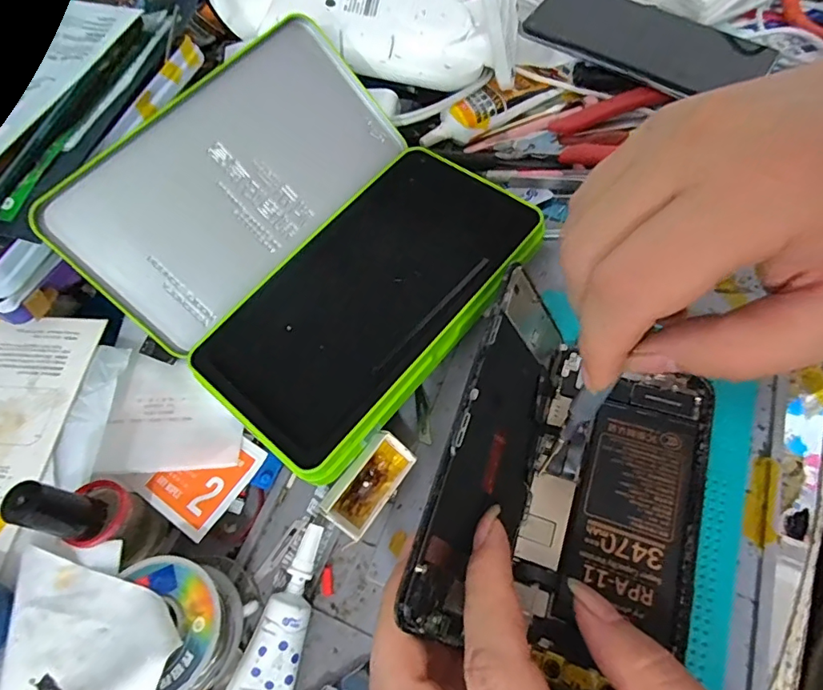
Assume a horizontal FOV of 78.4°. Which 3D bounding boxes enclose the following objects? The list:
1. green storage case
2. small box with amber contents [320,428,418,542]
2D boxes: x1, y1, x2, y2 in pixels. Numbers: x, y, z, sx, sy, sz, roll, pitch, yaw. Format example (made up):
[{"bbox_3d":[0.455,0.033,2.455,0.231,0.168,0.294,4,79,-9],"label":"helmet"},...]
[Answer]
[{"bbox_3d":[-0.053,-0.063,0.270,0.188,0.067,0.193,33,71,24],"label":"green storage case"},{"bbox_3d":[-0.020,0.066,0.242,0.025,0.019,0.047,35,69,17],"label":"small box with amber contents"}]

